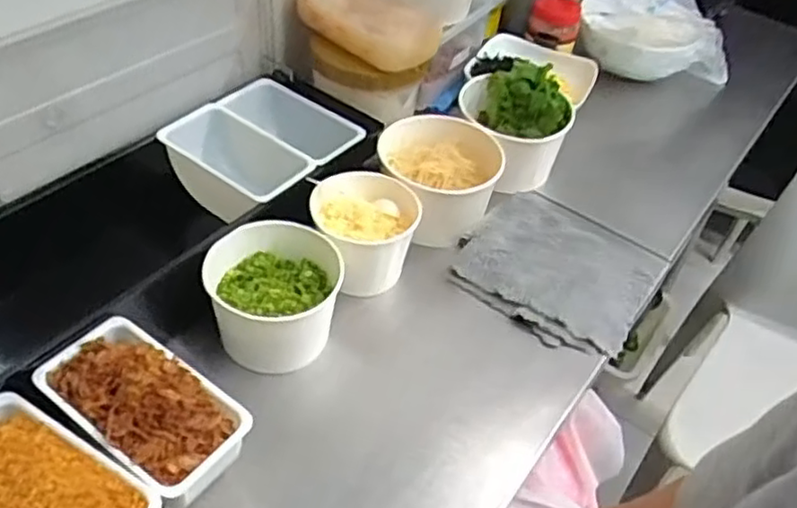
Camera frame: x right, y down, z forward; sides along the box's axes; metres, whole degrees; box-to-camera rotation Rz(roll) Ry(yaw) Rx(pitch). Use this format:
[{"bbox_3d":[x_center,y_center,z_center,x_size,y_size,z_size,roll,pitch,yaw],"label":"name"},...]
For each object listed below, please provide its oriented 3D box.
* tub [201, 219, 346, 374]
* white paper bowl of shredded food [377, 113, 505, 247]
[{"bbox_3d":[-0.106,0.040,0.595,0.111,0.089,0.094,2,44,-5],"label":"tub"},{"bbox_3d":[0.040,-0.076,0.720,0.115,0.078,0.113,3,44,-3],"label":"white paper bowl of shredded food"}]

